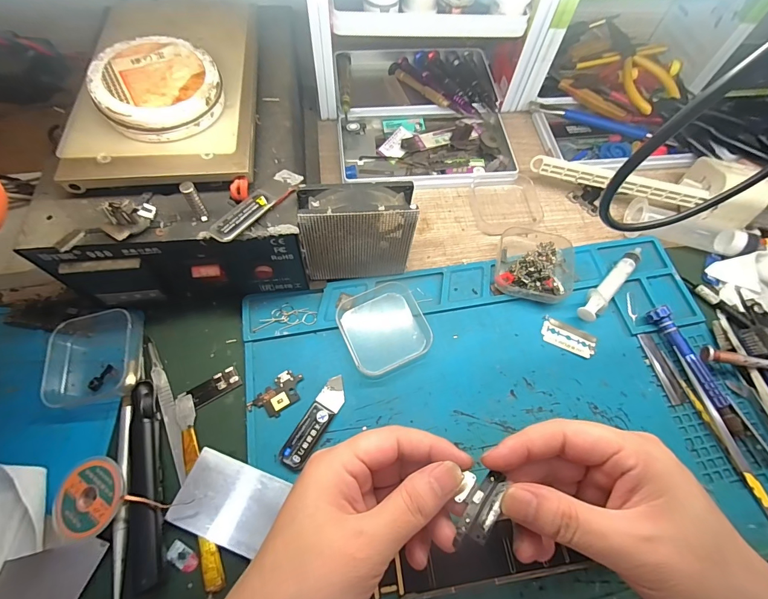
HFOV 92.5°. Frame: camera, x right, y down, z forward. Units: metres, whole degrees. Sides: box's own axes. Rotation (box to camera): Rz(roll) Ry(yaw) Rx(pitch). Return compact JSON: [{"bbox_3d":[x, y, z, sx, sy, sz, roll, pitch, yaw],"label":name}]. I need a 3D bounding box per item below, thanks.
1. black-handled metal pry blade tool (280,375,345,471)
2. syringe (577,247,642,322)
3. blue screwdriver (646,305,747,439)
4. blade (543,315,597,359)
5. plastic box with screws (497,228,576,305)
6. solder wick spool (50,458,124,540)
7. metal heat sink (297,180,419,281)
[{"bbox_3d":[-0.048,0.085,0.259,0.019,0.004,0.066,29,66,11],"label":"black-handled metal pry blade tool"},{"bbox_3d":[0.194,-0.013,0.312,0.087,0.016,0.019,-37,71,-19],"label":"syringe"},{"bbox_3d":[0.240,0.053,0.281,0.016,0.016,0.103,-16,65,-10],"label":"blue screwdriver"},{"bbox_3d":[0.150,0.030,0.297,0.042,0.004,0.023,24,65,9],"label":"blade"},{"bbox_3d":[0.130,-0.030,0.316,0.062,0.024,0.062,13,64,4],"label":"plastic box with screws"},{"bbox_3d":[-0.181,0.122,0.225,0.041,0.011,0.042,1,64,-2],"label":"solder wick spool"},{"bbox_3d":[-0.020,-0.047,0.279,0.079,0.085,0.028,-7,64,-6],"label":"metal heat sink"}]

